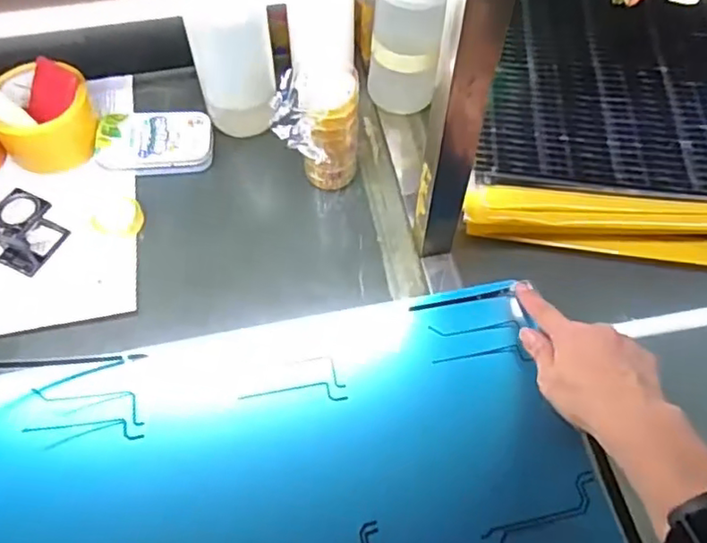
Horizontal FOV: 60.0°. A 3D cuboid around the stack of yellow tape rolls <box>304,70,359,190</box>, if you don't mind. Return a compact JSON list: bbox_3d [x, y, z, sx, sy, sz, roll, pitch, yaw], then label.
[{"bbox_3d":[-0.019,-0.120,0.553,0.048,0.121,0.043,1,60,0],"label":"stack of yellow tape rolls"}]

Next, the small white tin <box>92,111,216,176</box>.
[{"bbox_3d":[-0.194,-0.128,0.607,0.109,0.024,0.067,2,60,1],"label":"small white tin"}]

